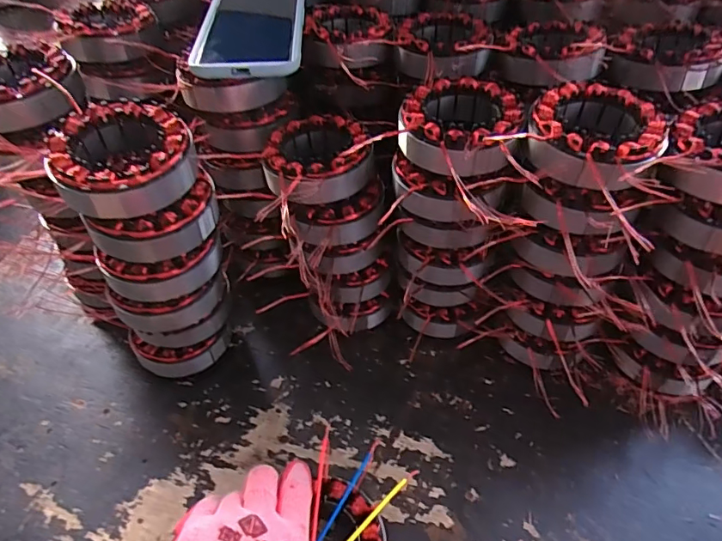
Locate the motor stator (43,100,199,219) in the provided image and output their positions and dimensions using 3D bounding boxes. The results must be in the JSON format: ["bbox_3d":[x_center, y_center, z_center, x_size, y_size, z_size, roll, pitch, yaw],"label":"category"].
[{"bbox_3d":[-0.153,-0.075,0.318,0.083,0.034,0.080,-1,48,1],"label":"motor stator"}]

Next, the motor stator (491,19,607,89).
[{"bbox_3d":[0.165,-0.190,0.431,0.082,0.042,0.079,-1,48,1],"label":"motor stator"}]

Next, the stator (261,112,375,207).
[{"bbox_3d":[-0.034,-0.090,0.385,0.082,0.031,0.088,-10,49,-7],"label":"stator"}]

